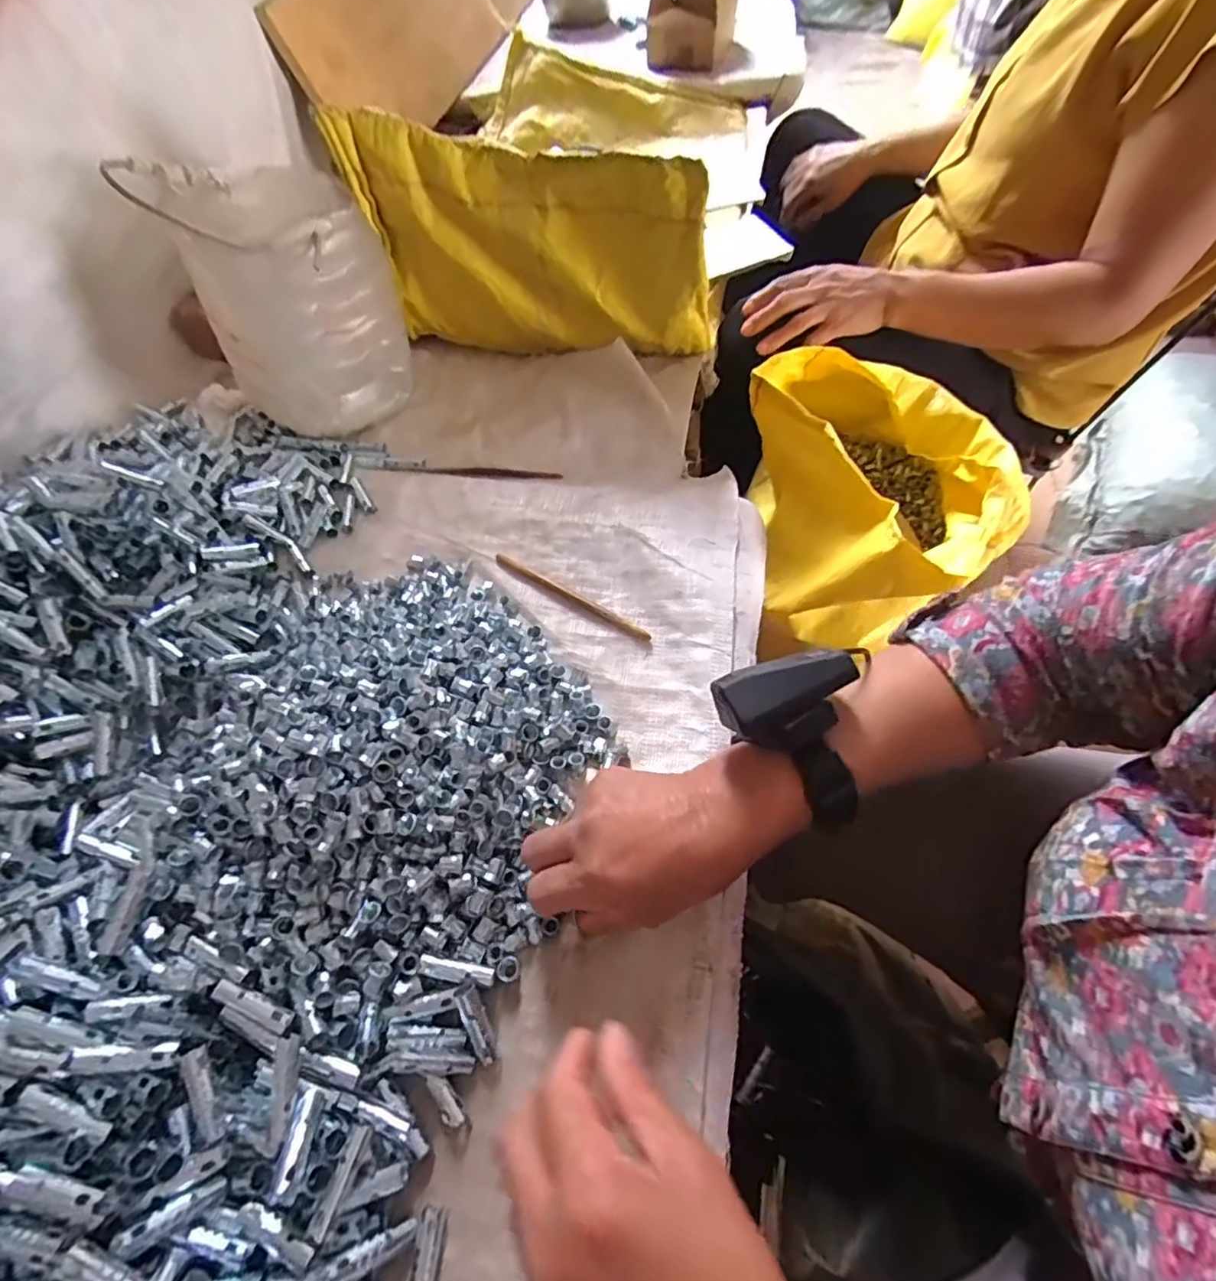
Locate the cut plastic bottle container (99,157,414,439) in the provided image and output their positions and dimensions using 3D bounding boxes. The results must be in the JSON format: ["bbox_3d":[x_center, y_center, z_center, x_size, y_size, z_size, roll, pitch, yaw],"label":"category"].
[{"bbox_3d":[-0.278,-0.313,0.556,0.155,0.170,0.161,-17,58,-8],"label":"cut plastic bottle container"}]

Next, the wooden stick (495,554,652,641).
[{"bbox_3d":[-0.029,-0.036,0.470,0.144,0.005,0.011,29,63,19],"label":"wooden stick"}]

